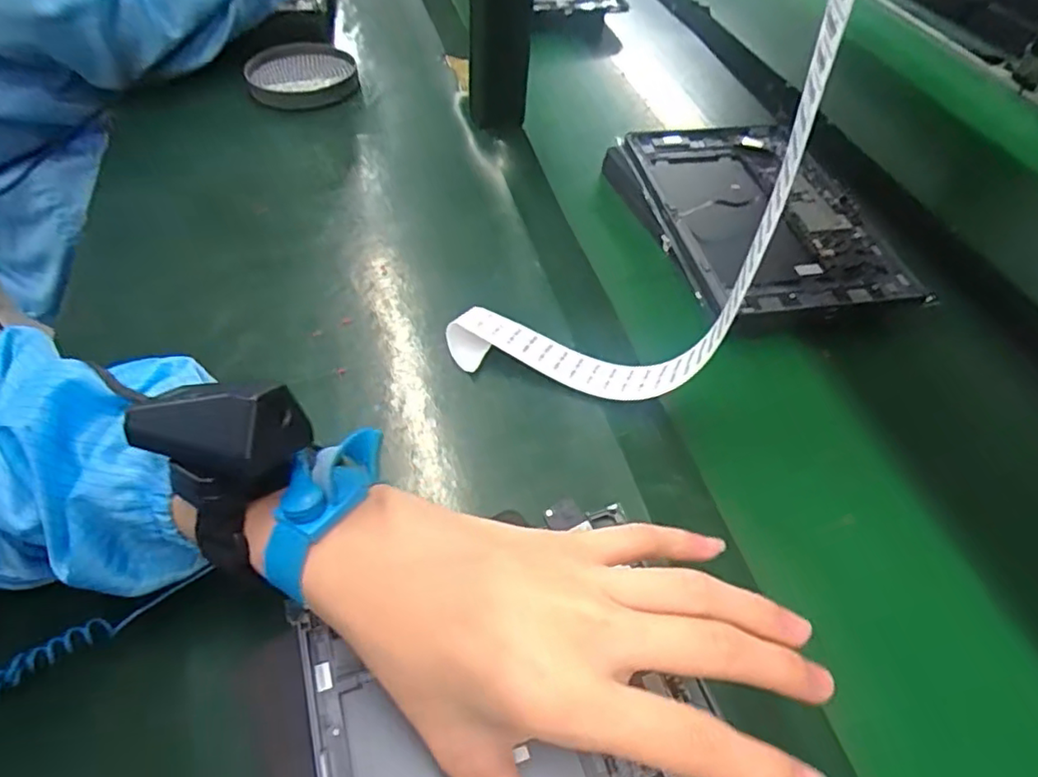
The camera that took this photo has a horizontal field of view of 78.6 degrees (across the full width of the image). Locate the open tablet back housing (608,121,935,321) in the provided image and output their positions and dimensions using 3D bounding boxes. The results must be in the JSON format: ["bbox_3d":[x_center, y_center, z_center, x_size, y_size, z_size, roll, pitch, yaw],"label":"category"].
[{"bbox_3d":[0.204,-0.151,0.548,0.189,0.025,0.261,-7,50,-11],"label":"open tablet back housing"}]

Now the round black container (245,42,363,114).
[{"bbox_3d":[-0.243,-0.353,0.717,0.119,0.032,0.118,-7,50,-11],"label":"round black container"}]

